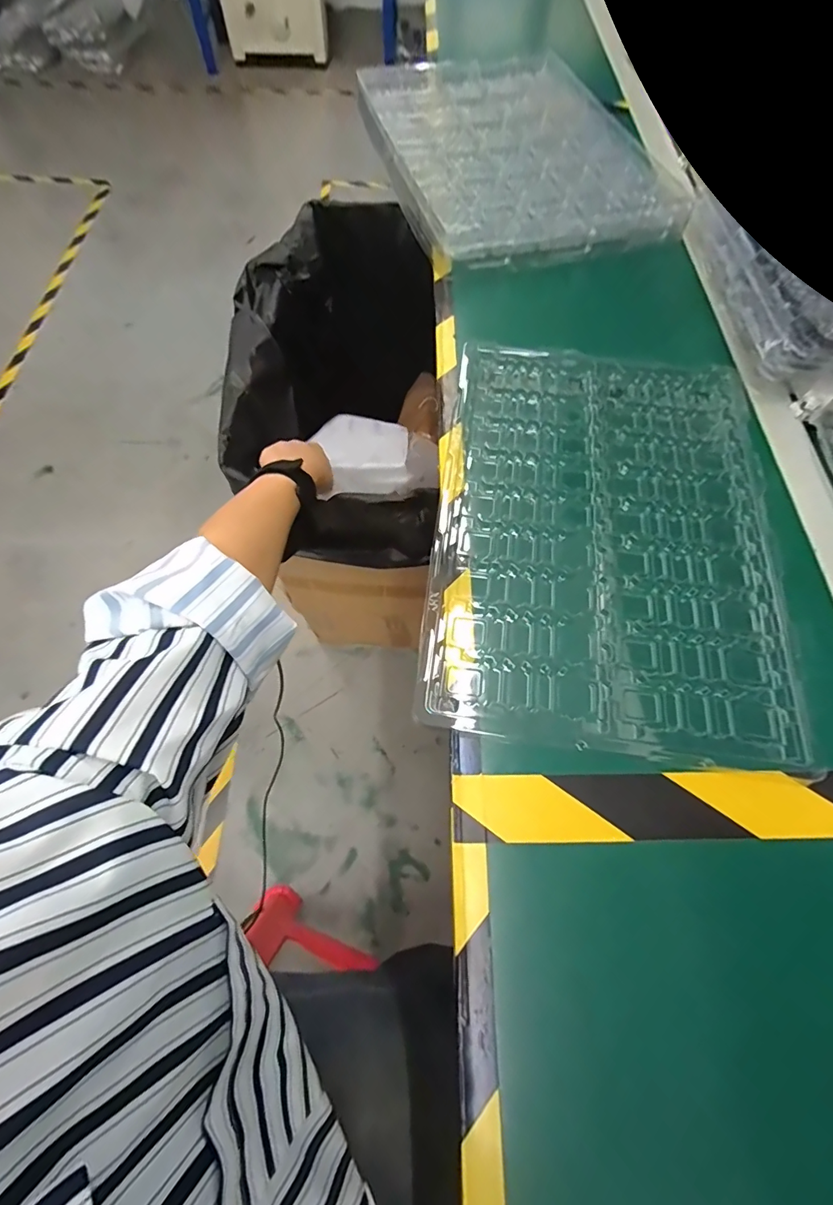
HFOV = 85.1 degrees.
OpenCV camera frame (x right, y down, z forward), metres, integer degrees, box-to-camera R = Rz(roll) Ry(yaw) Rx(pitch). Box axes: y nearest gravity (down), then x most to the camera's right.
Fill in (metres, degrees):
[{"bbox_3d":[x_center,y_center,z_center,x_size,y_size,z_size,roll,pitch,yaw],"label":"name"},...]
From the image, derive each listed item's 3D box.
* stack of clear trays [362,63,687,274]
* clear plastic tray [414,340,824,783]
[{"bbox_3d":[0.113,-0.587,0.587,0.305,0.029,0.433,-14,67,-8],"label":"stack of clear trays"},{"bbox_3d":[0.155,-0.072,0.372,0.268,0.008,0.374,7,66,2],"label":"clear plastic tray"}]

